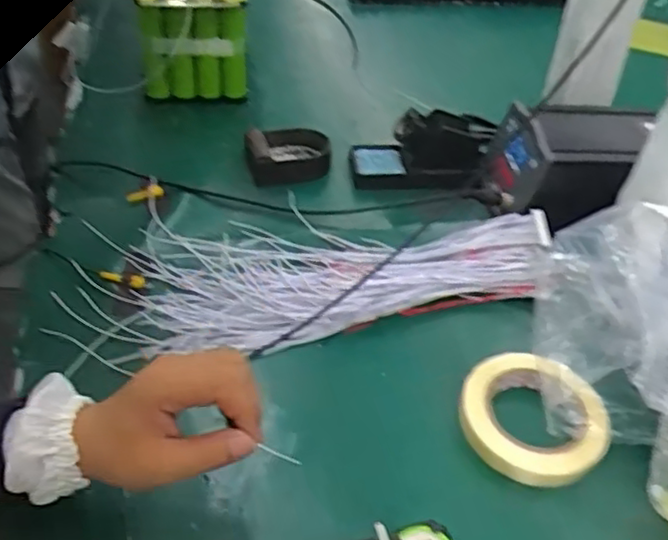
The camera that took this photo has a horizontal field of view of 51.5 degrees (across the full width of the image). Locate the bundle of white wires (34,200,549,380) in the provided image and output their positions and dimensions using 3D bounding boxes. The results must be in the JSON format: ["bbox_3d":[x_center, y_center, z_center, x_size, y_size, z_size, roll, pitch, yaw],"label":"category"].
[{"bbox_3d":[-0.018,-0.008,0.708,0.475,0.032,0.188,-10,45,-15],"label":"bundle of white wires"}]

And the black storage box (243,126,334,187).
[{"bbox_3d":[-0.057,-0.147,0.870,0.112,0.049,0.081,-16,47,-20],"label":"black storage box"}]

